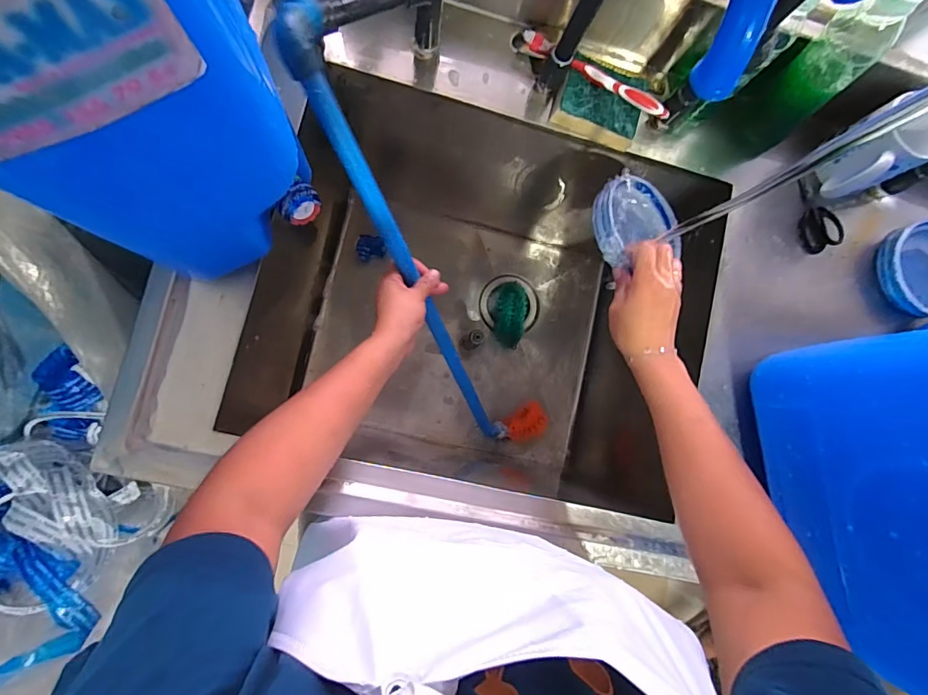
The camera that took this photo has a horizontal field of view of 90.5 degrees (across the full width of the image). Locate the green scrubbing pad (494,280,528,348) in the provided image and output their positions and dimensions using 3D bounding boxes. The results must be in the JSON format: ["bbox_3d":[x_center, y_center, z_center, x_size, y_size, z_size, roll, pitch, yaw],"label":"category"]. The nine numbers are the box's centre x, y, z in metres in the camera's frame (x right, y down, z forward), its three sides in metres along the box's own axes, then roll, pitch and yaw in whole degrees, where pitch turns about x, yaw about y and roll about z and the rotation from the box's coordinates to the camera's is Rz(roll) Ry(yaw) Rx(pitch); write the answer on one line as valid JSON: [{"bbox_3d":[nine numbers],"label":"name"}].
[{"bbox_3d":[0.091,-0.062,0.876,0.059,0.024,0.123,8,83,-7],"label":"green scrubbing pad"}]

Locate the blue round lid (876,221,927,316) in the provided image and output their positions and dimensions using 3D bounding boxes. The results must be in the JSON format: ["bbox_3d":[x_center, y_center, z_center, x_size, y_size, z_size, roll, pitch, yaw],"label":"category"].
[{"bbox_3d":[0.589,-0.099,0.587,0.127,0.031,0.115,-11,86,-9],"label":"blue round lid"}]

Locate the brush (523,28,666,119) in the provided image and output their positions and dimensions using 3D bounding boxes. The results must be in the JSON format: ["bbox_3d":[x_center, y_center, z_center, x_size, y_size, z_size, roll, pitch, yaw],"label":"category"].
[{"bbox_3d":[0.151,-0.312,0.526,0.185,0.015,0.019,28,81,-4],"label":"brush"}]

